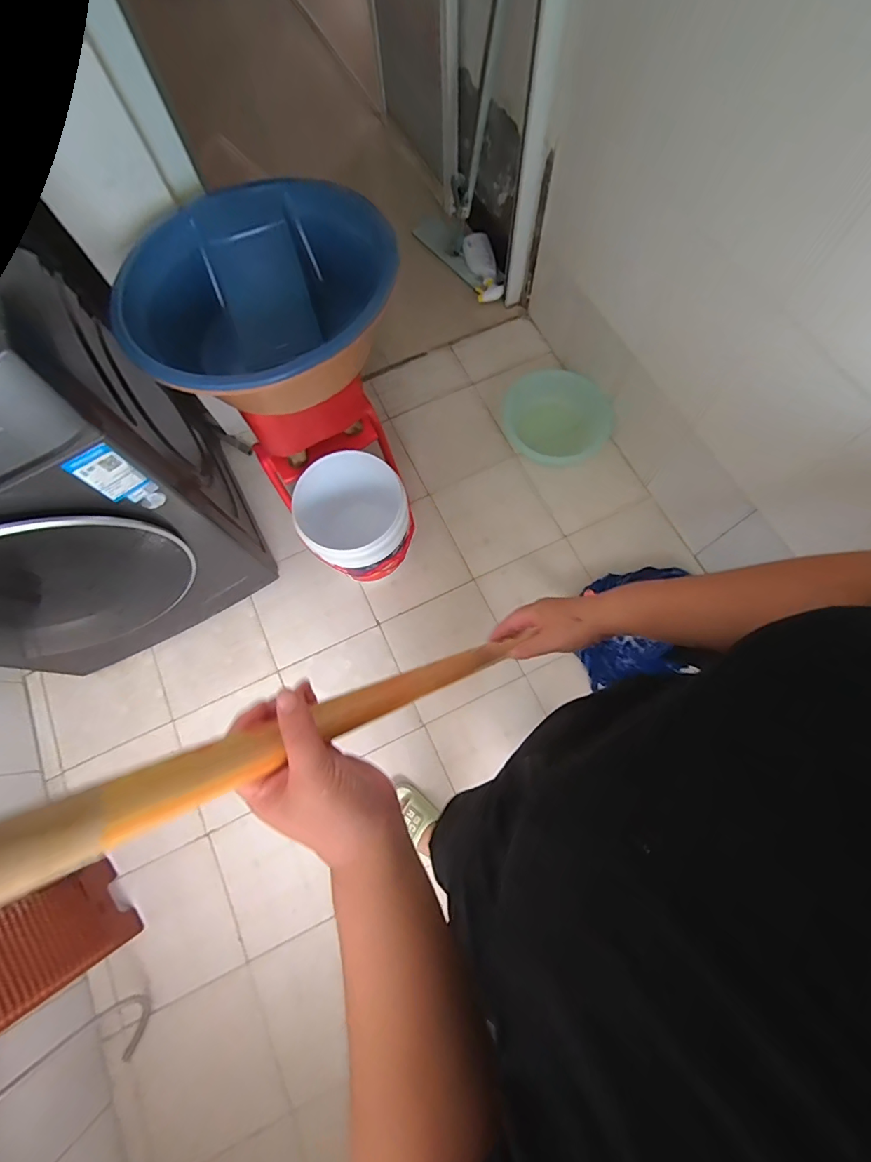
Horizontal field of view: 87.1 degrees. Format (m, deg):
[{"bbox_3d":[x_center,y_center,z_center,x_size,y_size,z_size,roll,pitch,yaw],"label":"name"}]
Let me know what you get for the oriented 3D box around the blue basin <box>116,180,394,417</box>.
[{"bbox_3d":[-0.329,-0.512,0.844,0.460,0.167,0.488,-1,72,2],"label":"blue basin"}]

